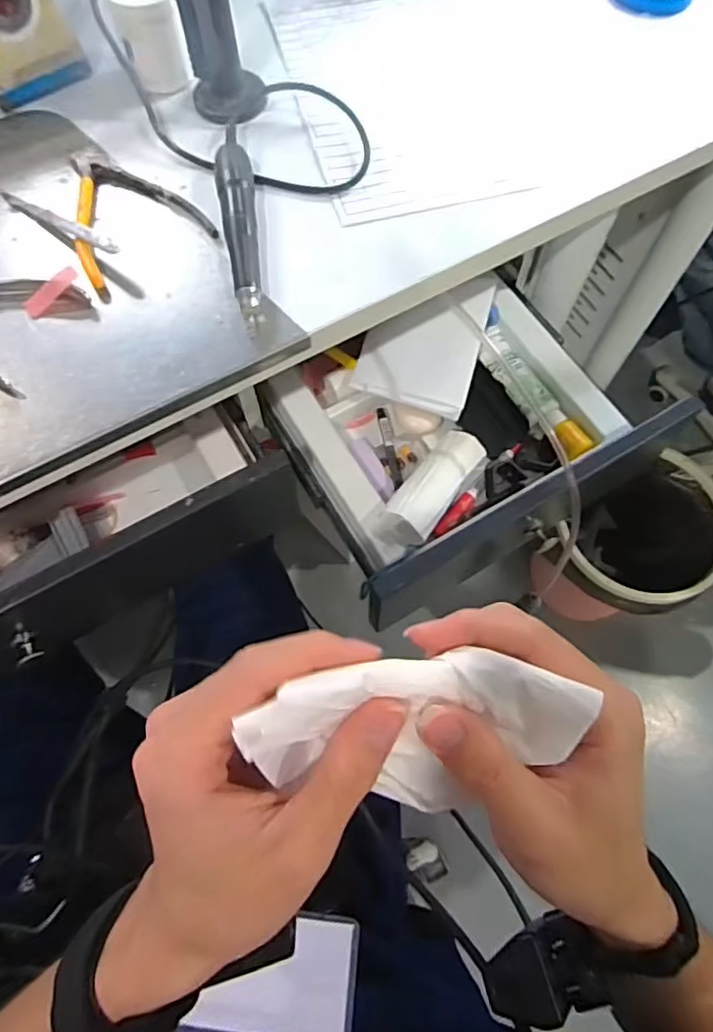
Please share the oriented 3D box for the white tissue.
[{"bbox_3d":[0.022,0.078,0.207,0.114,0.060,0.048,-8,67,-3],"label":"white tissue"}]

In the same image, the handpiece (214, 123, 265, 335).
[{"bbox_3d":[-0.083,-0.212,0.431,0.026,0.023,0.184,-10,67,-4],"label":"handpiece"}]

